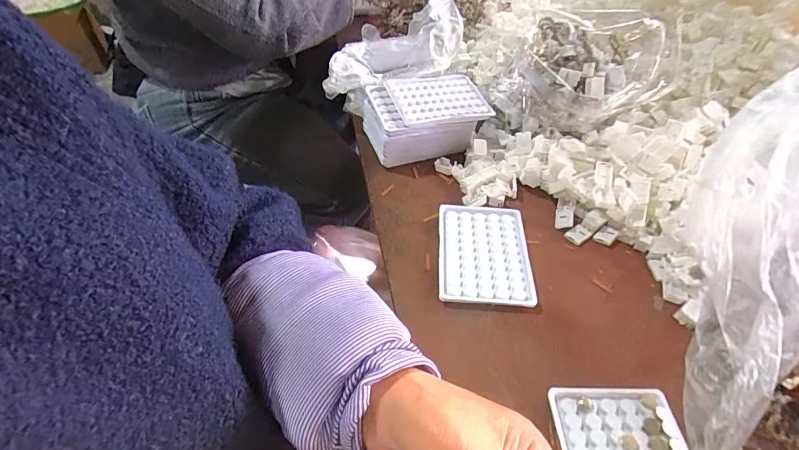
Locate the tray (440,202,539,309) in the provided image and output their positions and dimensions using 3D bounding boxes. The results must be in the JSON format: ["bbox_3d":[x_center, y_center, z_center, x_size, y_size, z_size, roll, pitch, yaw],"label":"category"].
[{"bbox_3d":[0.092,0.026,0.429,0.095,0.010,0.131,3,48,2],"label":"tray"}]

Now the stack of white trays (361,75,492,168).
[{"bbox_3d":[0.036,-0.148,0.549,0.160,0.070,0.101,-13,48,-11],"label":"stack of white trays"}]

